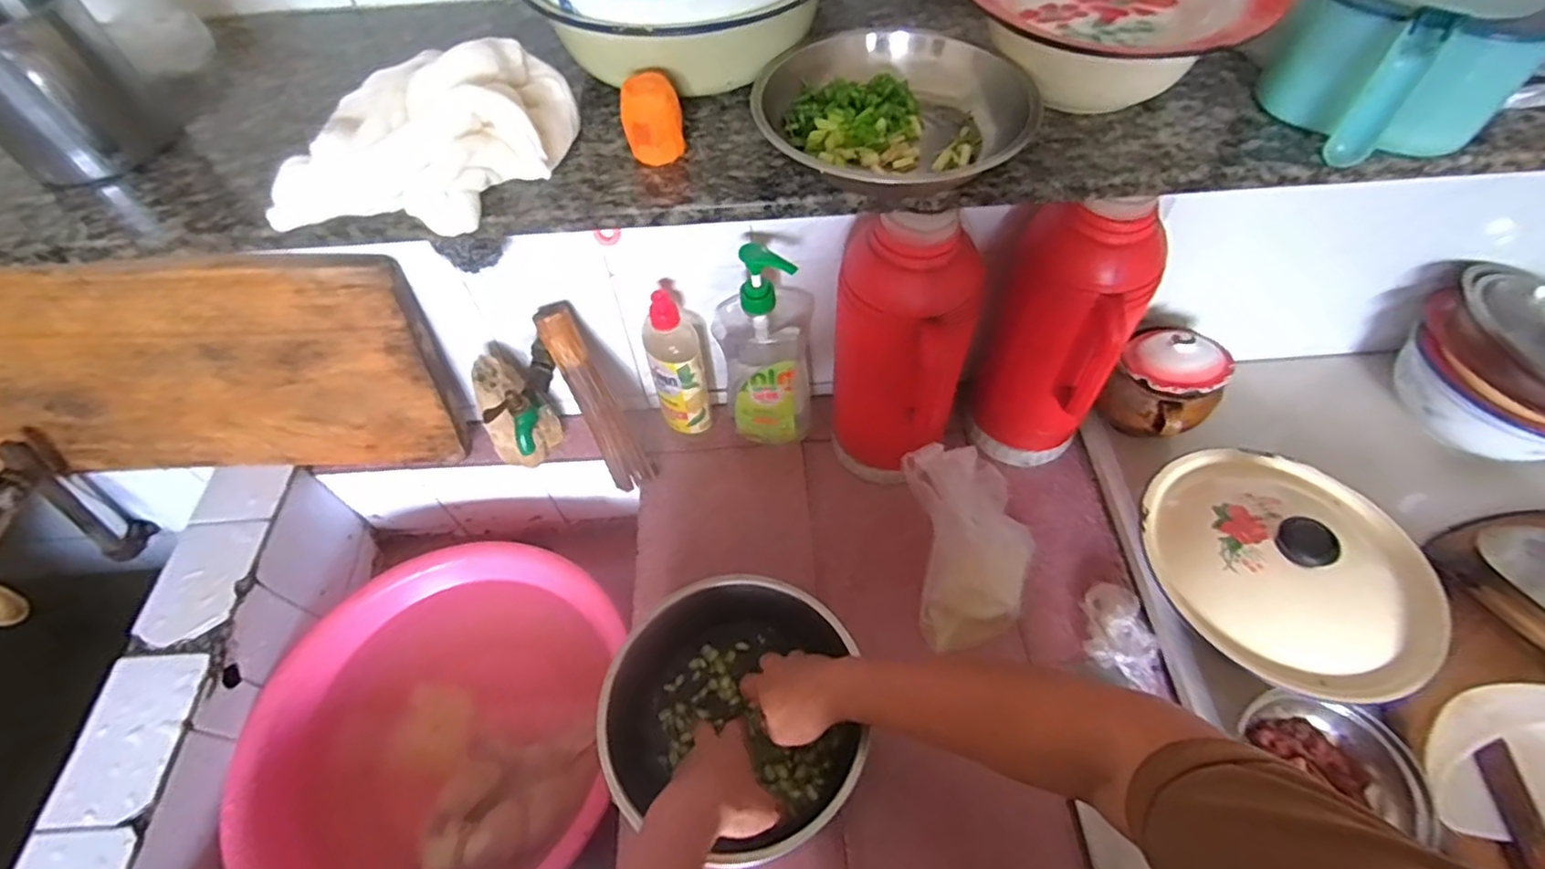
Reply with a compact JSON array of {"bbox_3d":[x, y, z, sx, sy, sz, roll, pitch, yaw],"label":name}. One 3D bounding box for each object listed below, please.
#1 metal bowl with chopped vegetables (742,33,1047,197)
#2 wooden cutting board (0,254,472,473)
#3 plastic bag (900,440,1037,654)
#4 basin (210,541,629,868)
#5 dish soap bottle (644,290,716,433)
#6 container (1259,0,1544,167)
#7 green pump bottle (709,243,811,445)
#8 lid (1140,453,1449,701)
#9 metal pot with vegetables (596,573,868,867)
[{"bbox_3d":[0.065,-0.205,0.412,0.154,0.041,0.152,-1,56,1],"label":"metal bowl with chopped vegetables"},{"bbox_3d":[-0.652,-0.059,0.717,0.560,0.282,0.033,-4,45,-1],"label":"wooden cutting board"},{"bbox_3d":[0.193,0.097,0.650,0.132,0.233,0.059,-27,31,-16],"label":"plastic bag"},{"bbox_3d":[-0.379,0.344,0.765,0.353,0.166,0.388,-1,56,1],"label":"basin"},{"bbox_3d":[-0.109,-0.080,0.760,0.065,0.187,0.064,-12,56,-6],"label":"dish soap bottle"},{"bbox_3d":[0.388,-0.241,0.403,0.124,0.072,0.174,39,65,25],"label":"container"},{"bbox_3d":[-0.007,-0.094,0.742,0.106,0.270,0.083,-2,56,1],"label":"green pump bottle"},{"bbox_3d":[0.474,0.114,0.608,0.232,0.066,0.236,-1,56,1],"label":"lid"},{"bbox_3d":[-0.035,0.252,0.597,0.216,0.093,0.220,-1,56,1],"label":"metal pot with vegetables"}]

